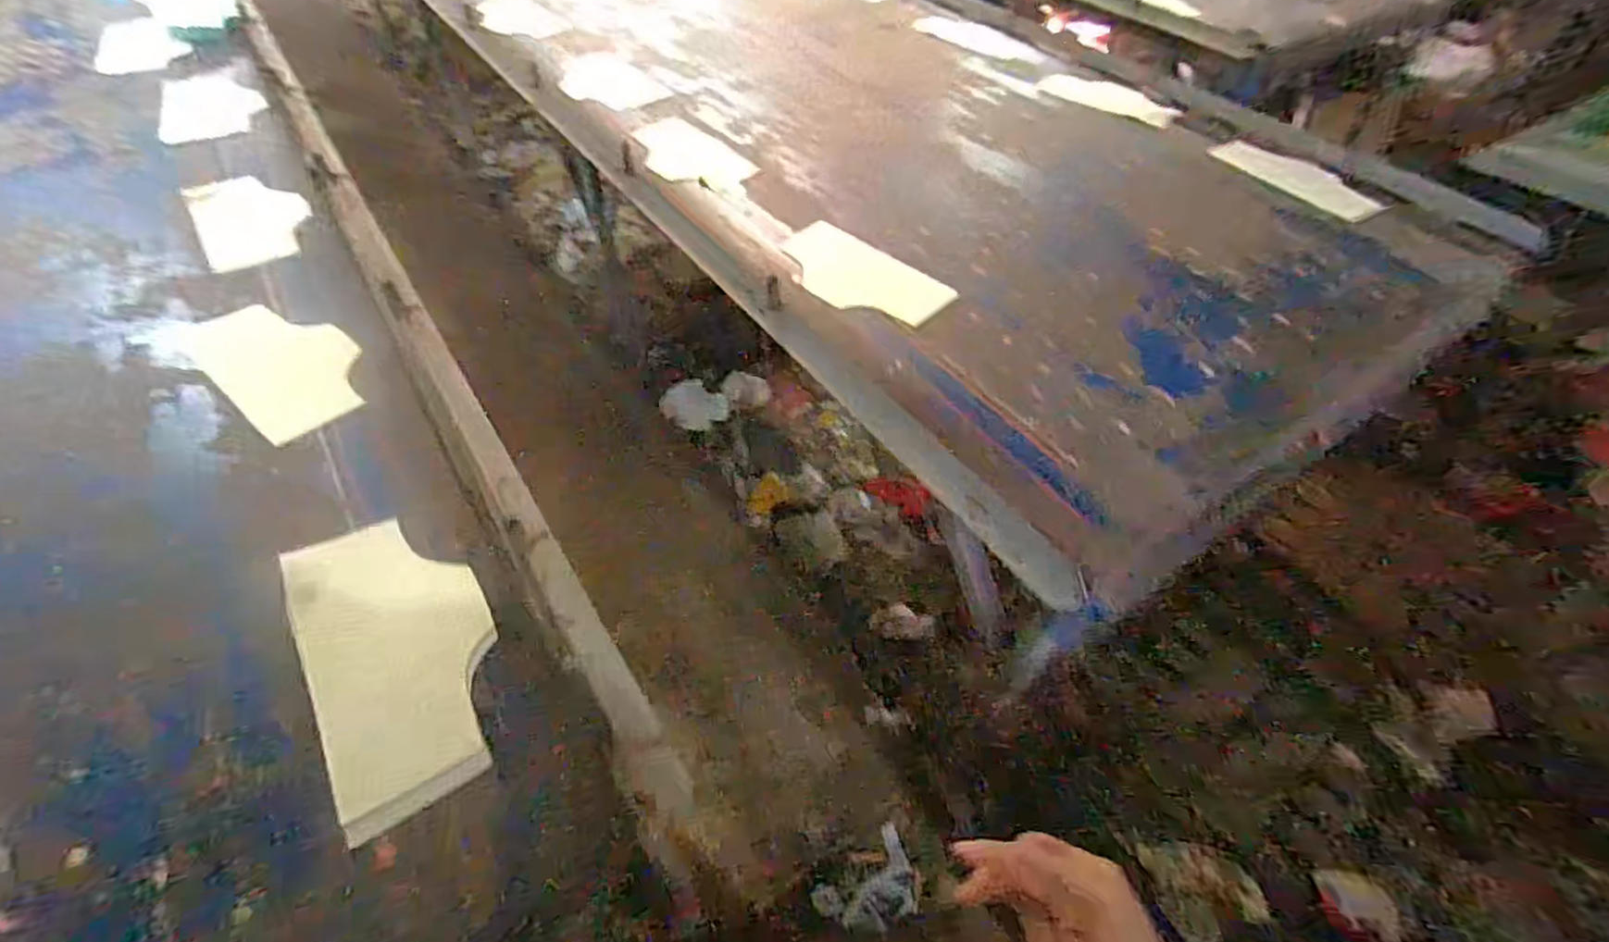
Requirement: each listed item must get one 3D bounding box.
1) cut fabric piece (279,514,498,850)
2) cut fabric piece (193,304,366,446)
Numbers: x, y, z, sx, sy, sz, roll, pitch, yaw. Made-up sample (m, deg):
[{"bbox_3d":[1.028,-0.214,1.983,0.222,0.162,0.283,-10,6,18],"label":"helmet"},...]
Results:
[{"bbox_3d":[-0.412,0.172,0.687,0.164,0.030,0.331,-27,55,-24],"label":"cut fabric piece"},{"bbox_3d":[-0.761,-0.166,0.985,0.327,0.006,0.167,34,55,25],"label":"cut fabric piece"}]

